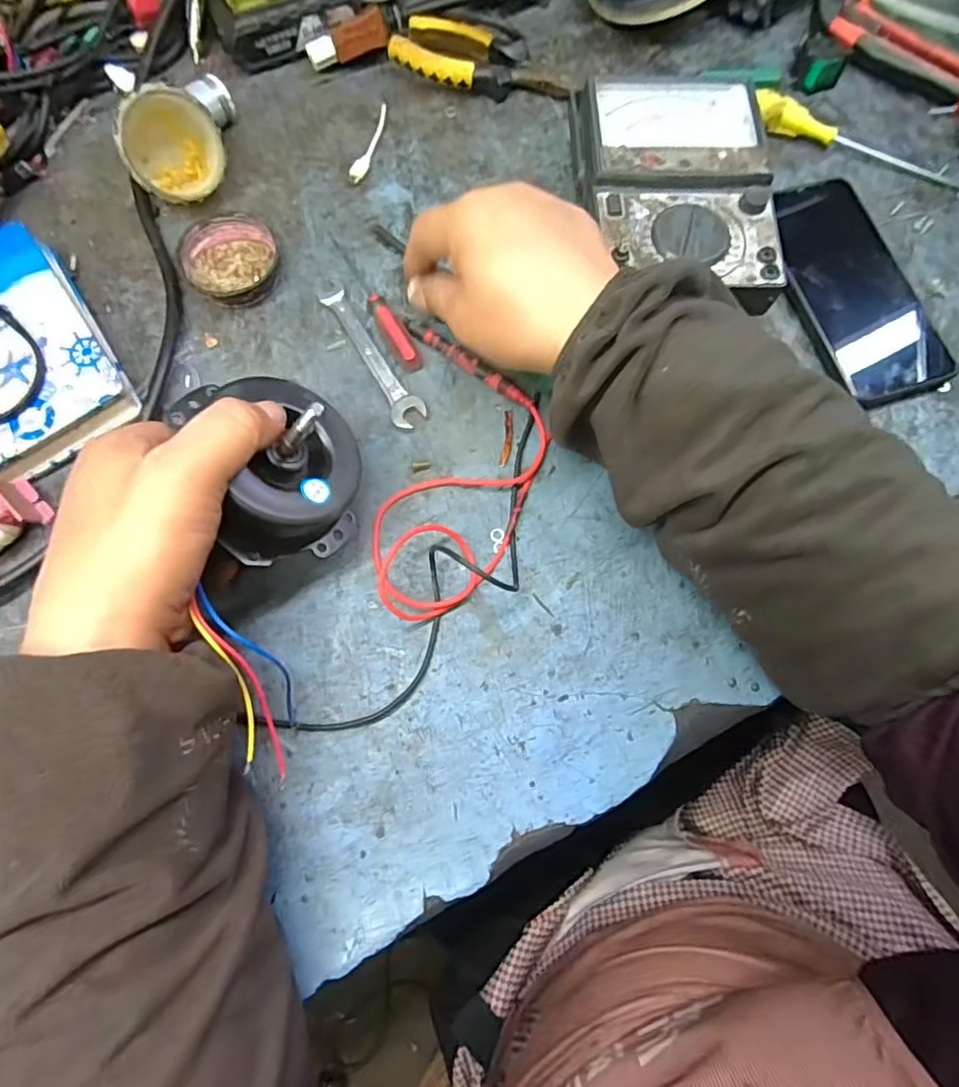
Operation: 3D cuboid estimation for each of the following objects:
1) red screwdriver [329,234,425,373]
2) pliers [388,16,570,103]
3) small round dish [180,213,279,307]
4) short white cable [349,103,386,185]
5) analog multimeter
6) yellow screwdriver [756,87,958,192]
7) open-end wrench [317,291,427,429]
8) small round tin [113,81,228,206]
[{"bbox_3d":[-0.069,-0.161,0.381,0.016,0.014,0.116,-29,76,-8],"label":"red screwdriver"},{"bbox_3d":[0.001,-0.354,0.433,0.127,0.024,0.045,8,74,2],"label":"pliers"},{"bbox_3d":[-0.161,-0.183,0.384,0.058,0.017,0.063,0,74,-1],"label":"small round dish"},{"bbox_3d":[-0.079,-0.287,0.421,0.011,0.004,0.072,12,74,3],"label":"short white cable"},{"bbox_3d":[0.122,-0.225,0.384,0.114,0.049,0.168,0,74,-1],"label":"analog multimeter"},{"bbox_3d":[0.271,-0.291,0.419,0.154,0.017,0.025,21,75,5],"label":"yellow screwdriver"},{"bbox_3d":[-0.070,-0.119,0.373,0.022,0.008,0.113,-33,77,-9],"label":"open-end wrench"},{"bbox_3d":[-0.196,-0.255,0.375,0.060,0.058,0.027,-17,54,-19],"label":"small round tin"}]

